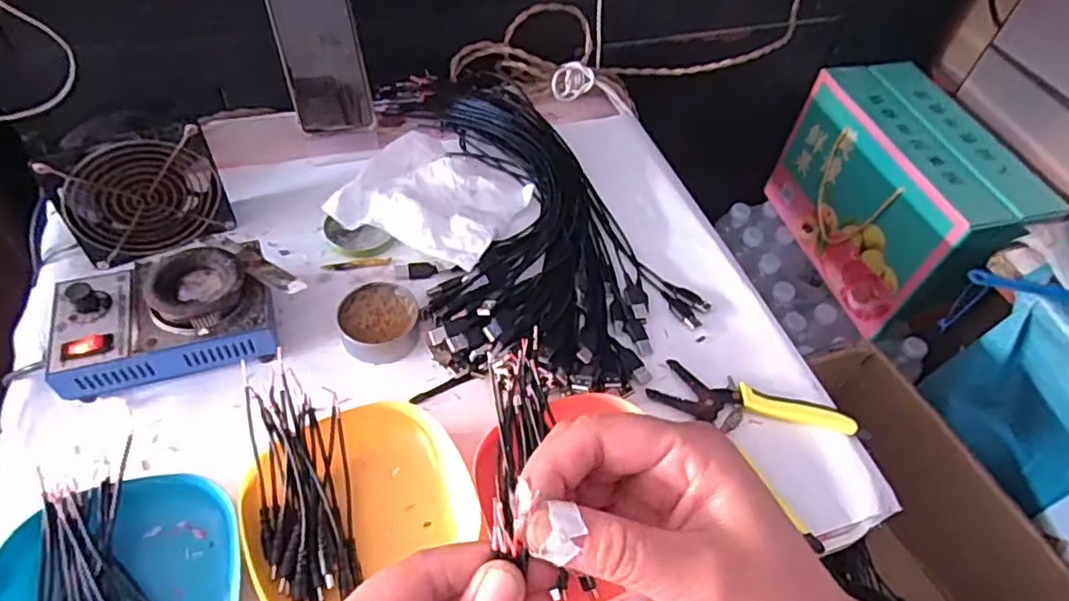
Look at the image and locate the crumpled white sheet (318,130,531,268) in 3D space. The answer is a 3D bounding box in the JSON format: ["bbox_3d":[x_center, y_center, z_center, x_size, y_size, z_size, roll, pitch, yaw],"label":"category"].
[{"bbox_3d":[-0.089,-0.102,0.622,0.154,0.032,0.150,24,54,12],"label":"crumpled white sheet"}]

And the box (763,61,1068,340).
[{"bbox_3d":[0.519,-0.151,0.949,0.159,0.243,0.324,-10,54,-13],"label":"box"}]

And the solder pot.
[{"bbox_3d":[-0.274,0.007,0.505,0.173,0.062,0.108,-12,55,-15],"label":"solder pot"}]

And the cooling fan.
[{"bbox_3d":[-0.326,-0.092,0.539,0.117,0.109,0.035,-23,58,-21],"label":"cooling fan"}]

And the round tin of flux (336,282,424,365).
[{"bbox_3d":[-0.127,0.017,0.533,0.062,0.021,0.065,3,52,-4],"label":"round tin of flux"}]

